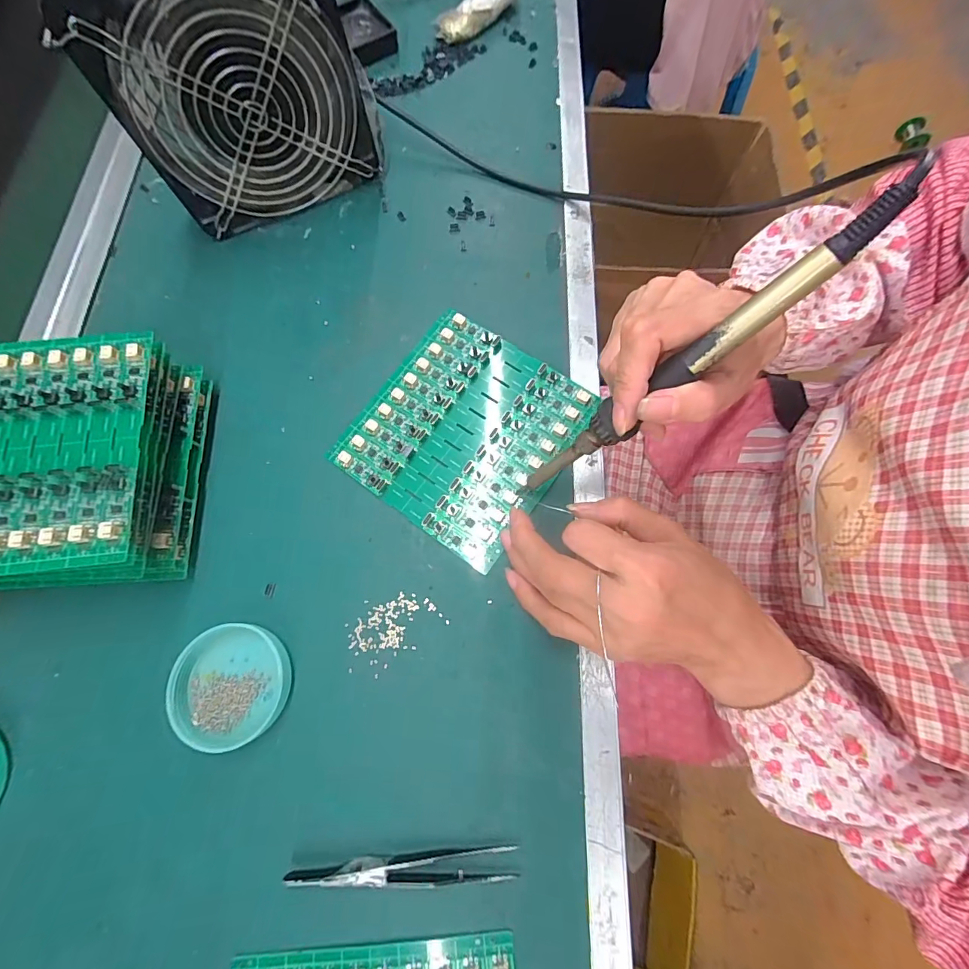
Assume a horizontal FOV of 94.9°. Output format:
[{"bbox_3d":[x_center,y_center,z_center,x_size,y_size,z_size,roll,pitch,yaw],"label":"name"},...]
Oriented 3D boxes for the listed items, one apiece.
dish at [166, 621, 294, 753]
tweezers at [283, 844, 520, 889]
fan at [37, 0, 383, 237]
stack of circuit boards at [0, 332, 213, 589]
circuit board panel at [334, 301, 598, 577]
[{"bbox_3d":[-0.145,0.114,0.254,0.062,0.015,0.062,-1,73,2],"label":"dish"},{"bbox_3d":[-0.041,0.197,0.225,0.115,0.011,0.014,-5,73,0],"label":"tweezers"},{"bbox_3d":[-0.163,-0.272,0.300,0.155,0.155,0.062,-22,74,-5],"label":"fan"},{"bbox_3d":[-0.255,-0.008,0.266,0.136,0.071,0.140,-6,73,0],"label":"stack of circuit boards"},{"bbox_3d":[-0.013,-0.040,0.299,0.133,0.006,0.140,34,79,12],"label":"circuit board panel"}]

